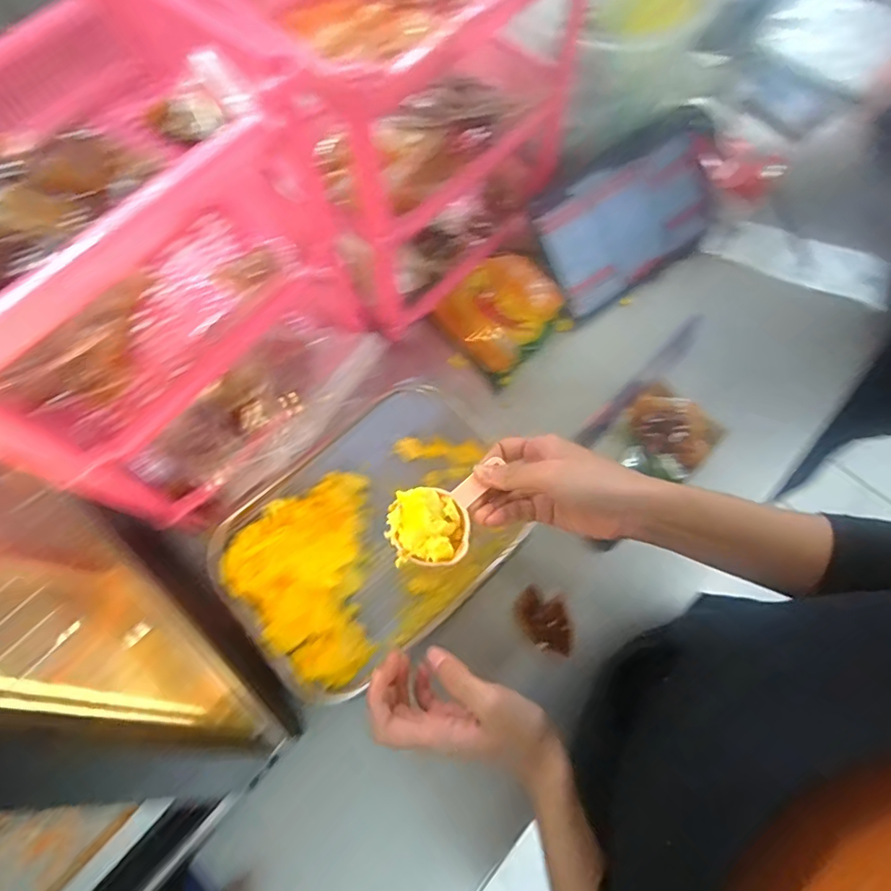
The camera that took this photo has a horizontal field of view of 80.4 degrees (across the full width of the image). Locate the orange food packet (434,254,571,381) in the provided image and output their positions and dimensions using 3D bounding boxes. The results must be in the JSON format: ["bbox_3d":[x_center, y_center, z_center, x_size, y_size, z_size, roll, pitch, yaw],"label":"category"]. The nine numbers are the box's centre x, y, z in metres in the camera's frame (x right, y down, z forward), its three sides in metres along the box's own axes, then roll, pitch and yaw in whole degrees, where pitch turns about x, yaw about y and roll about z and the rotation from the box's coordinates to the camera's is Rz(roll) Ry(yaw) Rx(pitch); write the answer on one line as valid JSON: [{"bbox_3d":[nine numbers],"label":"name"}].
[{"bbox_3d":[0.067,-0.163,0.628,0.124,0.058,0.117,-41,76,-14],"label":"orange food packet"}]

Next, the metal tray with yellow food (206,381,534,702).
[{"bbox_3d":[-0.069,0.084,0.542,0.295,0.072,0.220,-40,75,-14],"label":"metal tray with yellow food"}]

